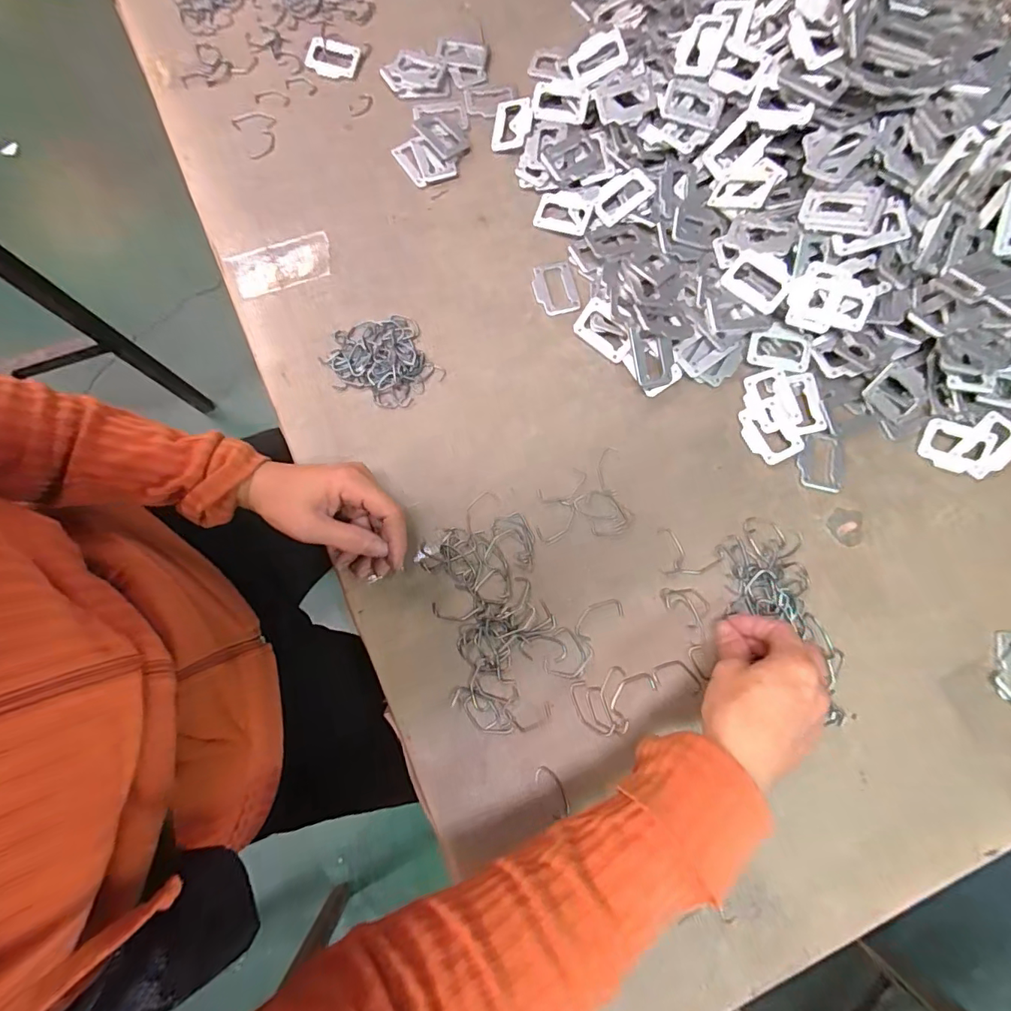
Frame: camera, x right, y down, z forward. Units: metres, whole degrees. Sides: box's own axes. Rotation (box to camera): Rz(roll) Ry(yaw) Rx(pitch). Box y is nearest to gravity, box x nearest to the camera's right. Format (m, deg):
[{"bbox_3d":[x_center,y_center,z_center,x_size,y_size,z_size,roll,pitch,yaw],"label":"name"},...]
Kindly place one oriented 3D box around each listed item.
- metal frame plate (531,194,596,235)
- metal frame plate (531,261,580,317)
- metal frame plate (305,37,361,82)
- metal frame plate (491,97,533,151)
[{"bbox_3d":[0.054,-0.270,0.444,0.049,0.004,0.035,20,89,8],"label":"metal frame plate"},{"bbox_3d":[0.045,-0.197,0.435,0.039,0.004,0.052,-12,79,-4],"label":"metal frame plate"},{"bbox_3d":[-0.170,-0.444,0.476,0.049,0.006,0.040,15,78,2],"label":"metal frame plate"},{"bbox_3d":[0.007,-0.363,0.459,0.036,0.005,0.049,6,88,13],"label":"metal frame plate"}]

